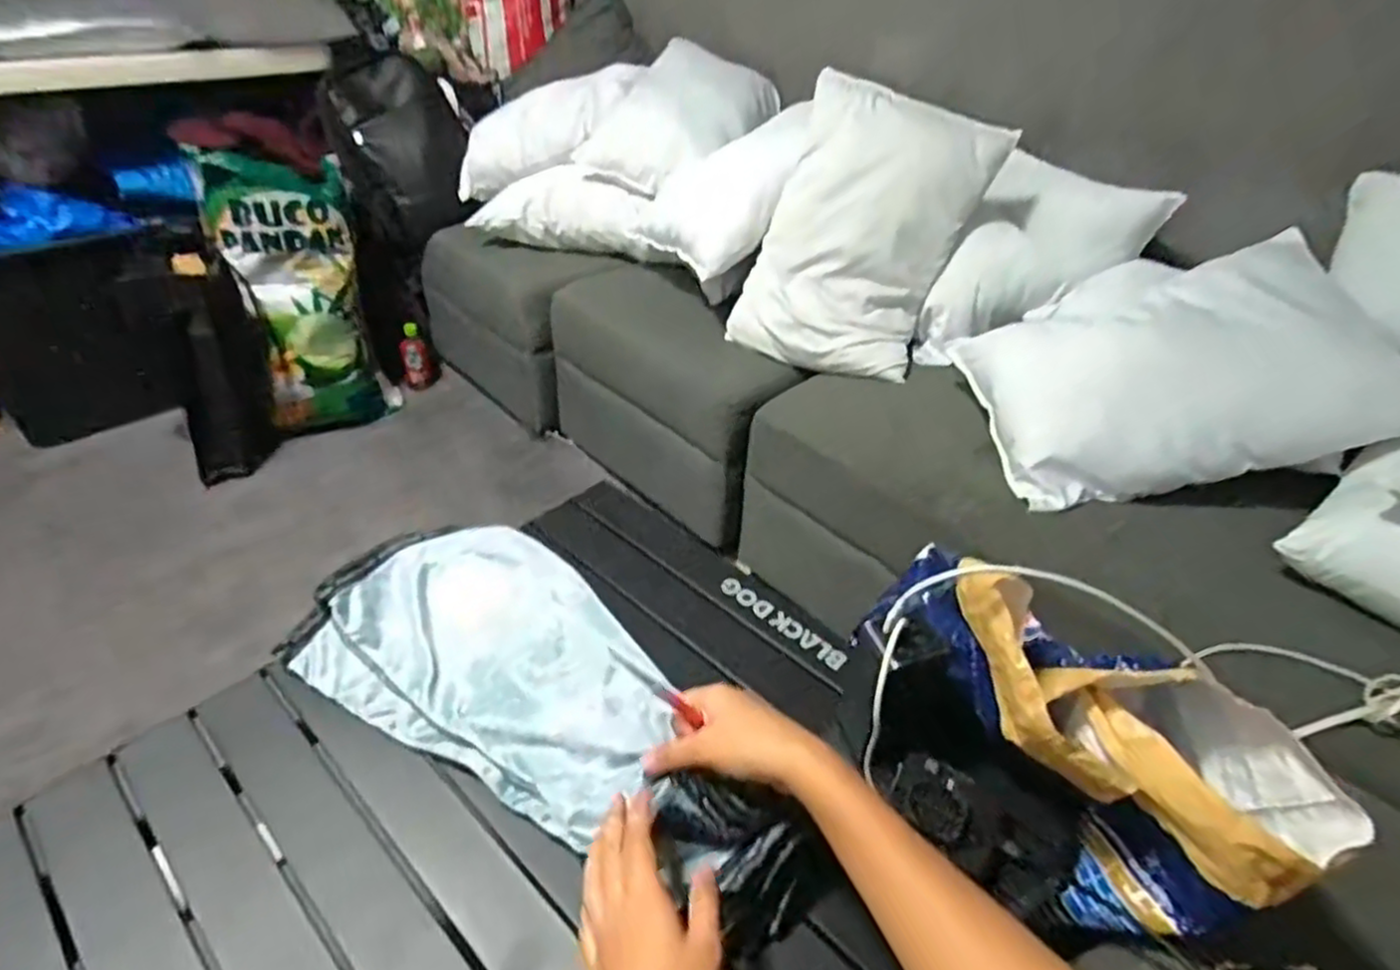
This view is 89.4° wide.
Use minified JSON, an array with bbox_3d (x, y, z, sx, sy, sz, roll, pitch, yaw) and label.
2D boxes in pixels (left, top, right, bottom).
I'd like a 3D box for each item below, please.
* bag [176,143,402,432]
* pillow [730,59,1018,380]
[{"bbox_3d":[-0.862,-0.407,1.551,0.273,0.552,0.218,-18,43,-25],"label":"bag"},{"bbox_3d":[0.271,-0.412,1.193,0.320,0.456,0.091,22,17,4],"label":"pillow"}]

